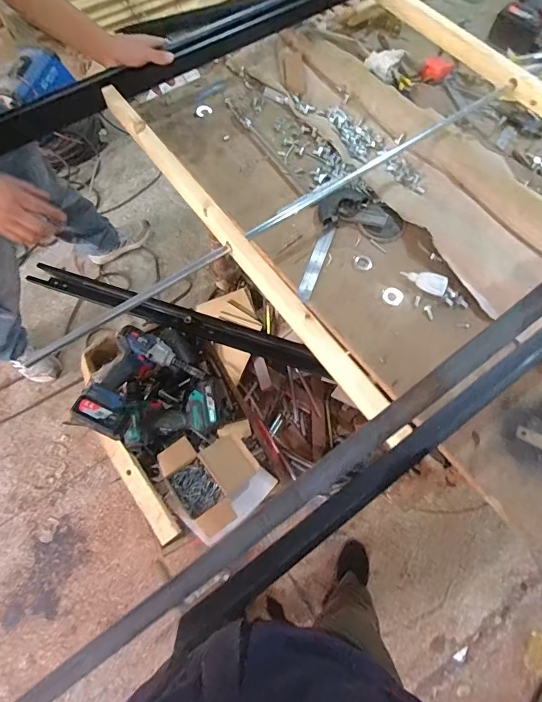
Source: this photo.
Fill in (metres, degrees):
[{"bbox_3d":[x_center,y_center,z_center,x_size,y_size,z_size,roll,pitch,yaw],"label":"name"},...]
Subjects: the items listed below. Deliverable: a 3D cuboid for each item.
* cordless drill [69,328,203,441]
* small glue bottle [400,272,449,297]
[{"bbox_3d":[-0.306,0.075,0.926,0.204,0.073,0.262,27,58,10],"label":"cordless drill"},{"bbox_3d":[0.299,-0.139,0.803,0.086,0.027,0.036,27,69,11],"label":"small glue bottle"}]

